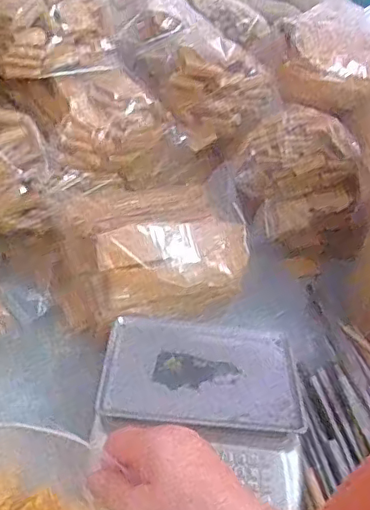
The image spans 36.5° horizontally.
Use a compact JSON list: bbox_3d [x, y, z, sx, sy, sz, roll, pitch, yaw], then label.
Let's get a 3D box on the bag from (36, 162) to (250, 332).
[{"bbox_3d":[-0.059,-0.011,1.242,0.448,0.204,0.297,-14,38,-29],"label":"bag"}]

